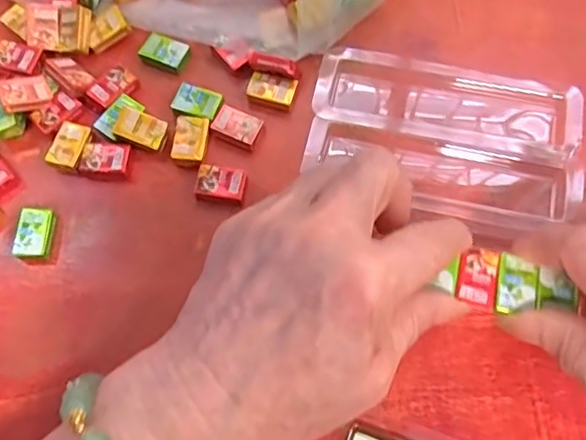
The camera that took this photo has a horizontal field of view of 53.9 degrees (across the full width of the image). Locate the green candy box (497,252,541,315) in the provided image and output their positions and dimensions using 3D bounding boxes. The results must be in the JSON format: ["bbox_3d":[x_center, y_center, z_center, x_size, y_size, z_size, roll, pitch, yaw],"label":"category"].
[{"bbox_3d":[0.094,0.026,0.239,0.016,0.004,0.023,11,71,6],"label":"green candy box"}]

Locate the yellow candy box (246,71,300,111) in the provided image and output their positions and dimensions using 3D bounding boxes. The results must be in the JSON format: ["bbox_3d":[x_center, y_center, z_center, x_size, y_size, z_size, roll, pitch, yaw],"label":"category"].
[{"bbox_3d":[-0.011,-0.071,0.315,0.026,0.005,0.015,11,71,6],"label":"yellow candy box"}]

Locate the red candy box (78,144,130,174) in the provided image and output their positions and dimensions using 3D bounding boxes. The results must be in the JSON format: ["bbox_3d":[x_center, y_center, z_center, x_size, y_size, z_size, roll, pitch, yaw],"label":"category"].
[{"bbox_3d":[-0.099,-0.032,0.306,0.025,0.005,0.016,6,71,5],"label":"red candy box"}]

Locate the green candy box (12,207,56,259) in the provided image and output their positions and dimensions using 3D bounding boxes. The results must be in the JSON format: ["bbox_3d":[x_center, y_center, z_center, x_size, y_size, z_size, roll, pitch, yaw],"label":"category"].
[{"bbox_3d":[-0.131,0.007,0.292,0.016,0.009,0.026,2,70,3],"label":"green candy box"}]

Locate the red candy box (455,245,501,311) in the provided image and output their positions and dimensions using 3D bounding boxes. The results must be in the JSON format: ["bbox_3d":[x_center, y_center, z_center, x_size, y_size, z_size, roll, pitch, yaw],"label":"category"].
[{"bbox_3d":[0.078,0.023,0.242,0.017,0.004,0.025,11,71,6],"label":"red candy box"}]

